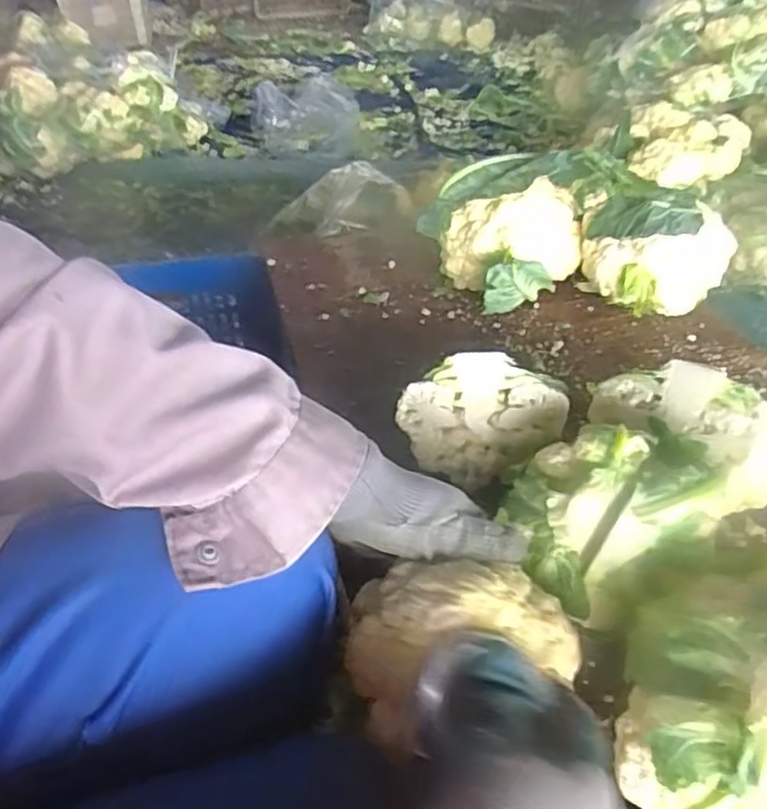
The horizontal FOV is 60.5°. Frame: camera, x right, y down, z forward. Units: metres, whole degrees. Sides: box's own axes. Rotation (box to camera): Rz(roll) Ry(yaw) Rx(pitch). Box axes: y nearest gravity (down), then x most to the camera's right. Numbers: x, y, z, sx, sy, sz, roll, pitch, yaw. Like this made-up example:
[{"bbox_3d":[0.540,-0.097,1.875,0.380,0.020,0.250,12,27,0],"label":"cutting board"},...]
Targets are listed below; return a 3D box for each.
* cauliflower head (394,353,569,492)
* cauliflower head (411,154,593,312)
[{"bbox_3d":[0.083,0.014,0.570,0.128,0.081,0.086,-11,42,-15],"label":"cauliflower head"},{"bbox_3d":[0.155,-0.207,0.766,0.175,0.146,0.164,1,40,-1],"label":"cauliflower head"}]

